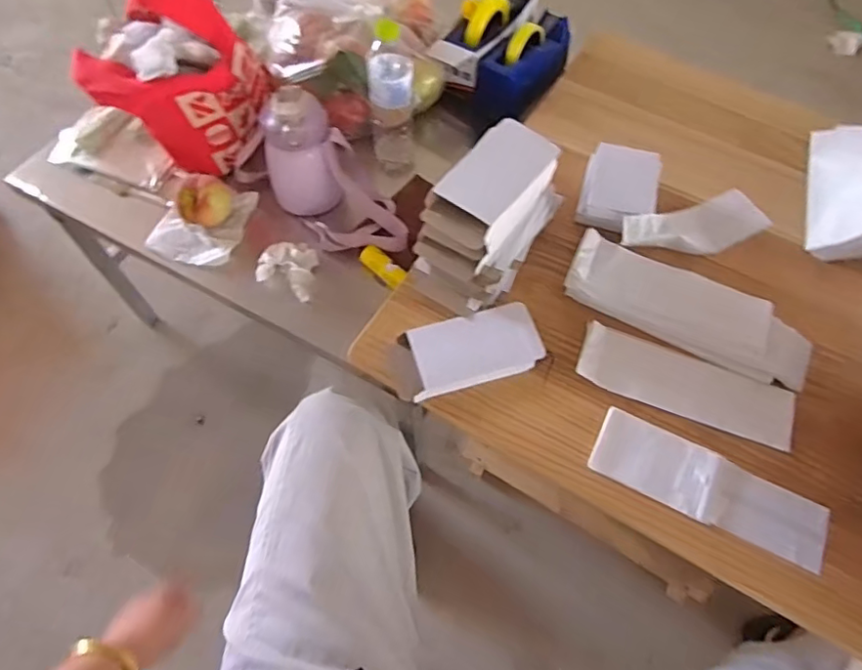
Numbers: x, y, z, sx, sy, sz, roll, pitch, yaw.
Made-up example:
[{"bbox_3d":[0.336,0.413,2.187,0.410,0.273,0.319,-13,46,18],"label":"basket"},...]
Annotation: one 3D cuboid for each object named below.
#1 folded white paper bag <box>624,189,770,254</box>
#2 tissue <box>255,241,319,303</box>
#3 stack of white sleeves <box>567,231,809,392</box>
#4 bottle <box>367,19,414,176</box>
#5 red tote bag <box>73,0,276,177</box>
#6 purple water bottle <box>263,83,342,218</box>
[{"bbox_3d":[0.365,-0.159,0.784,0.231,0.057,0.086,-16,60,-8],"label":"folded white paper bag"},{"bbox_3d":[-0.204,-0.099,0.830,0.083,0.031,0.084,15,61,10],"label":"tissue"},{"bbox_3d":[0.324,-0.036,0.725,0.300,0.033,0.101,26,63,15],"label":"stack of white sleeves"},{"bbox_3d":[-0.059,-0.354,0.870,0.065,0.227,0.064,-4,60,-1],"label":"bottle"},{"bbox_3d":[-0.378,-0.374,0.856,0.228,0.241,0.139,-2,60,0],"label":"red tote bag"},{"bbox_3d":[-0.185,-0.260,0.844,0.112,0.186,0.089,-17,61,-8],"label":"purple water bottle"}]

